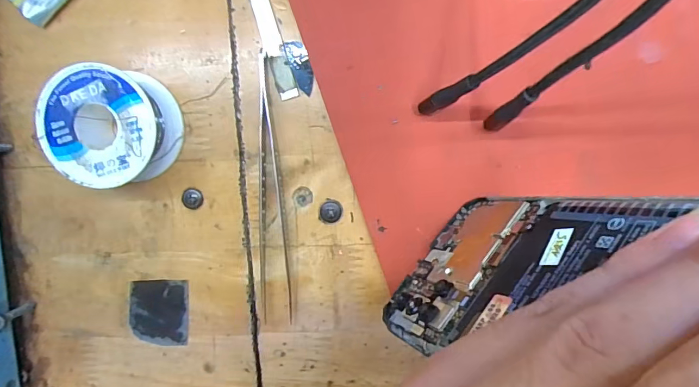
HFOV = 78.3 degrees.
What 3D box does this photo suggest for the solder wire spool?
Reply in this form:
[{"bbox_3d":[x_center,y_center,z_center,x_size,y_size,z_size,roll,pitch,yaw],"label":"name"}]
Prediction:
[{"bbox_3d":[-0.109,-0.031,0.201,0.050,0.033,0.051,1,98,5],"label":"solder wire spool"}]

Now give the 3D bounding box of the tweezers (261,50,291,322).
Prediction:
[{"bbox_3d":[-0.038,0.000,0.212,0.015,0.009,0.134,1,98,5],"label":"tweezers"}]

